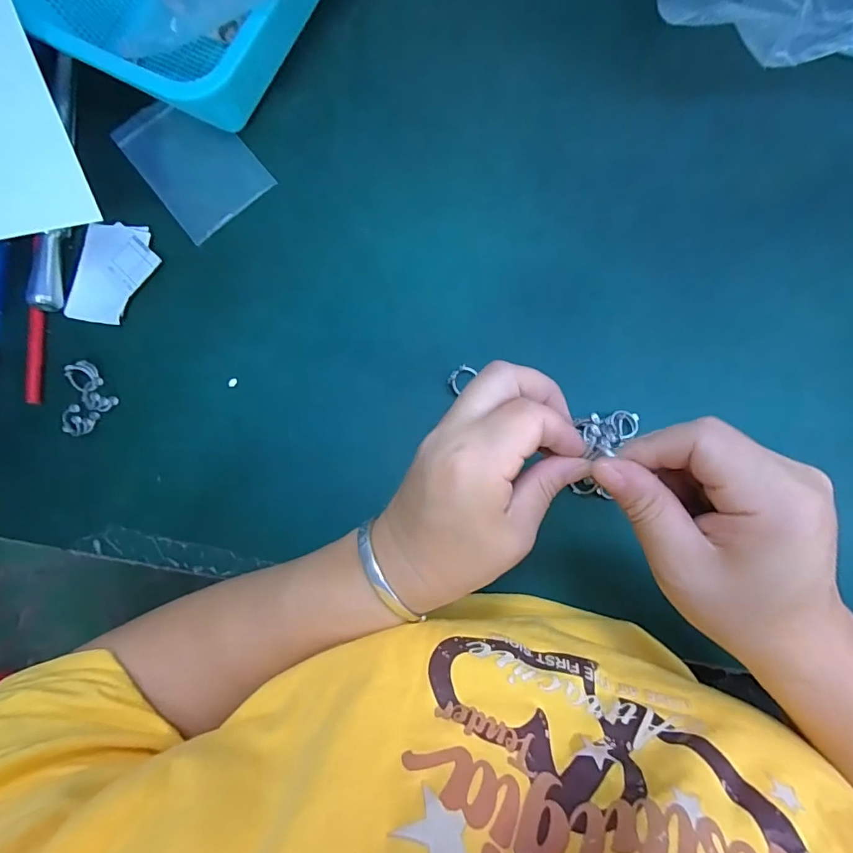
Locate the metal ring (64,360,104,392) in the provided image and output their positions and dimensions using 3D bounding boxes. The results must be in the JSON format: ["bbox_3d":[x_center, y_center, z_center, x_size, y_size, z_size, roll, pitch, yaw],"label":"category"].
[{"bbox_3d":[-0.255,-0.037,0.348,0.019,0.012,0.022,-39,81,-2],"label":"metal ring"}]

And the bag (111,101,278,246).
[{"bbox_3d":[-0.183,-0.210,0.368,0.076,0.005,0.118,-39,84,-2],"label":"bag"}]

